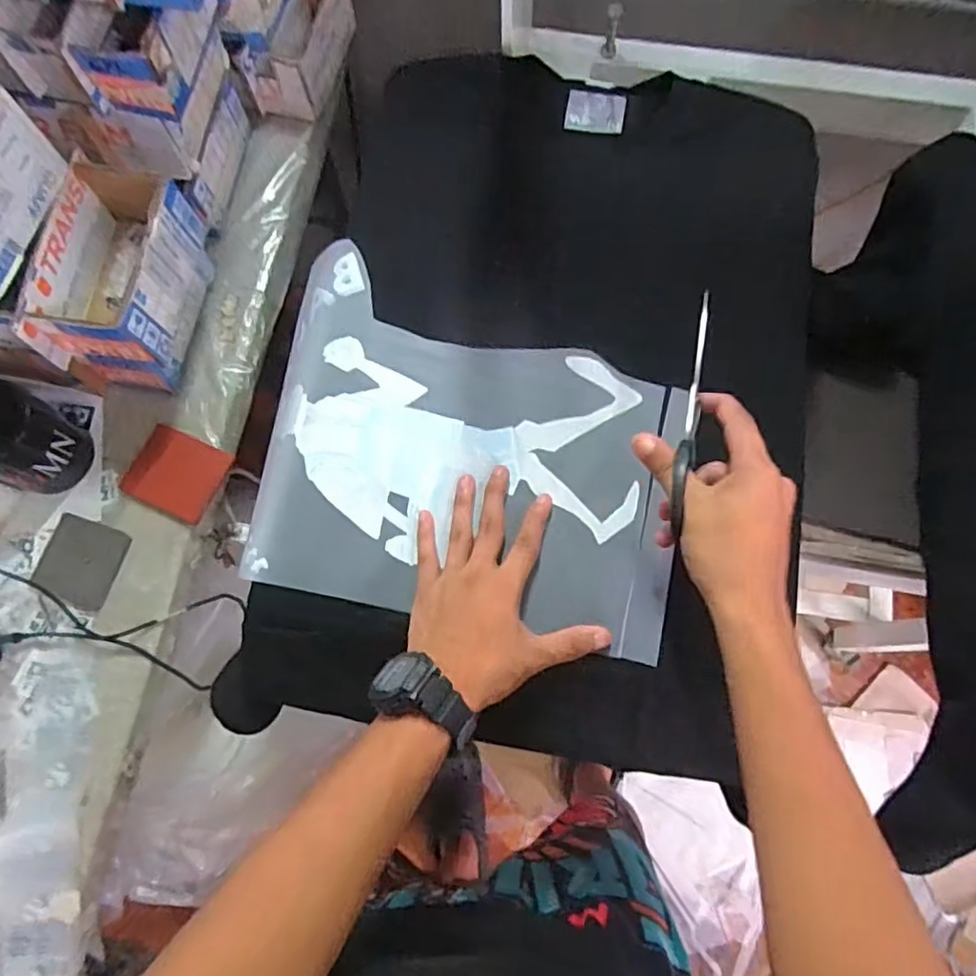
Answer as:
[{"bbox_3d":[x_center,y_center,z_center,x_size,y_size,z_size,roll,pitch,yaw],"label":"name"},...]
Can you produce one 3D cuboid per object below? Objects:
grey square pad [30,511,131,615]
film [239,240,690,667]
[{"bbox_3d":[-0.397,0.072,0.623,0.082,0.009,0.075,19,75,7],"label":"grey square pad"},{"bbox_3d":[-0.017,-0.032,0.515,0.333,0.025,0.271,11,74,5],"label":"film"}]

